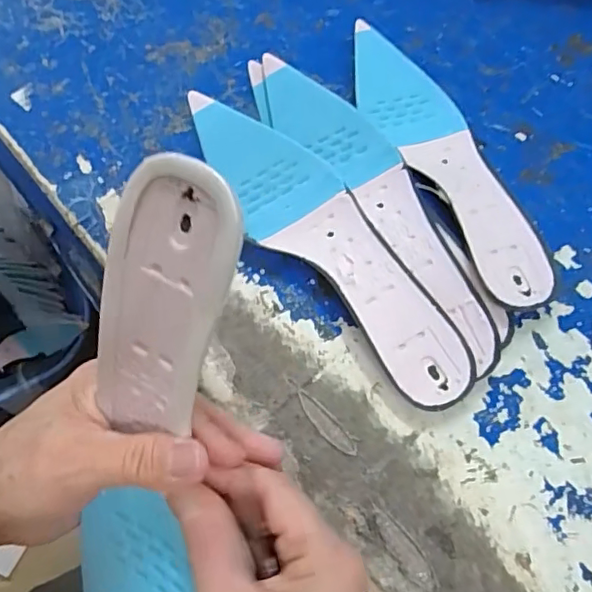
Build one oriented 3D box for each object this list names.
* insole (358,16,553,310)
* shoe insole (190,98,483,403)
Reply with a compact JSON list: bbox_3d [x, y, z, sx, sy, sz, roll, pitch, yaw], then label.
[{"bbox_3d":[0.108,-0.099,0.404,0.066,0.033,0.246,-22,64,-7],"label":"insole"},{"bbox_3d":[0.017,-0.036,0.364,0.071,0.055,0.256,-34,66,-13],"label":"shoe insole"}]

